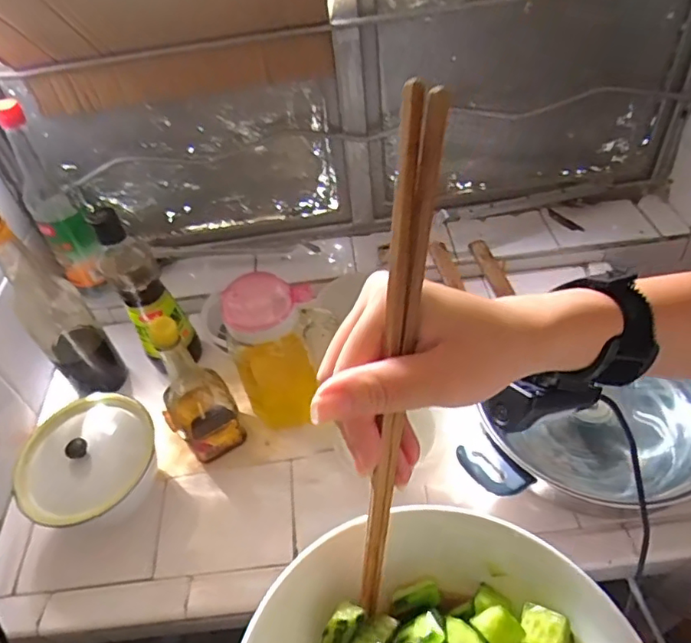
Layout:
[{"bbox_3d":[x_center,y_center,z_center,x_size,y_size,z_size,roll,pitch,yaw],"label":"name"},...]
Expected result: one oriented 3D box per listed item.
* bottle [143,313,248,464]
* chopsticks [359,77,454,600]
[{"bbox_3d":[-0.170,0.079,0.601,0.075,0.211,0.056,-21,48,-13],"label":"bottle"},{"bbox_3d":[0.019,0.030,0.219,0.013,0.230,0.009,12,24,16],"label":"chopsticks"}]

